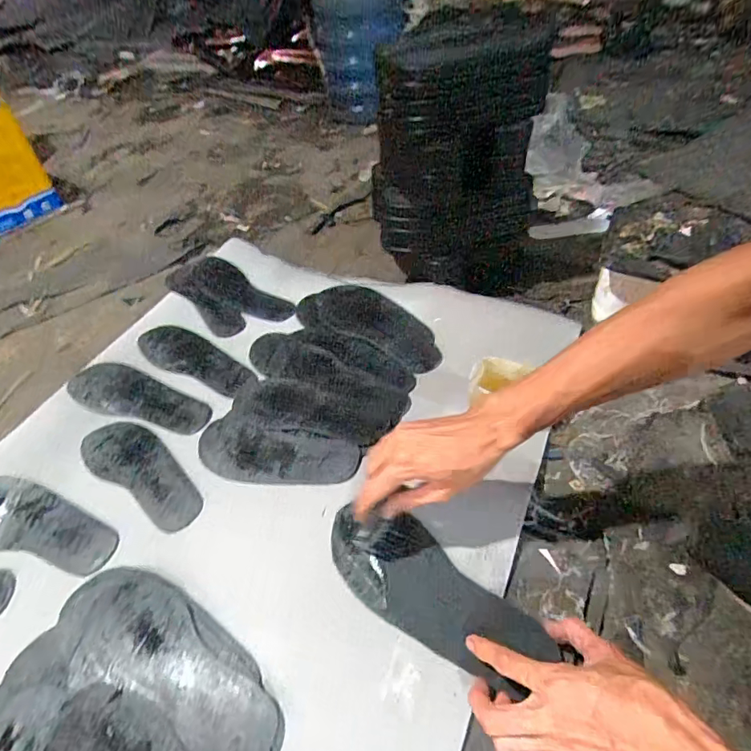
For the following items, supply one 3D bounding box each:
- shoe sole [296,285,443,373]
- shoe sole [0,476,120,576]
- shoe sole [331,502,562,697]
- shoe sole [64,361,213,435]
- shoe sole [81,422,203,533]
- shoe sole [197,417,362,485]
[{"bbox_3d":[-0.010,-0.099,0.826,0.287,0.014,0.125,27,55,27],"label":"shoe sole"},{"bbox_3d":[-0.436,0.189,0.606,0.225,0.010,0.090,12,49,6],"label":"shoe sole"},{"bbox_3d":[0.055,0.218,0.486,0.240,0.019,0.096,25,55,21],"label":"shoe sole"},{"bbox_3d":[-0.375,0.033,0.749,0.238,0.015,0.086,15,55,6],"label":"shoe sole"},{"bbox_3d":[-0.326,0.131,0.656,0.226,0.010,0.084,27,55,27],"label":"shoe sole"},{"bbox_3d":[-0.137,0.109,0.643,0.237,0.012,0.090,8,54,20],"label":"shoe sole"}]

